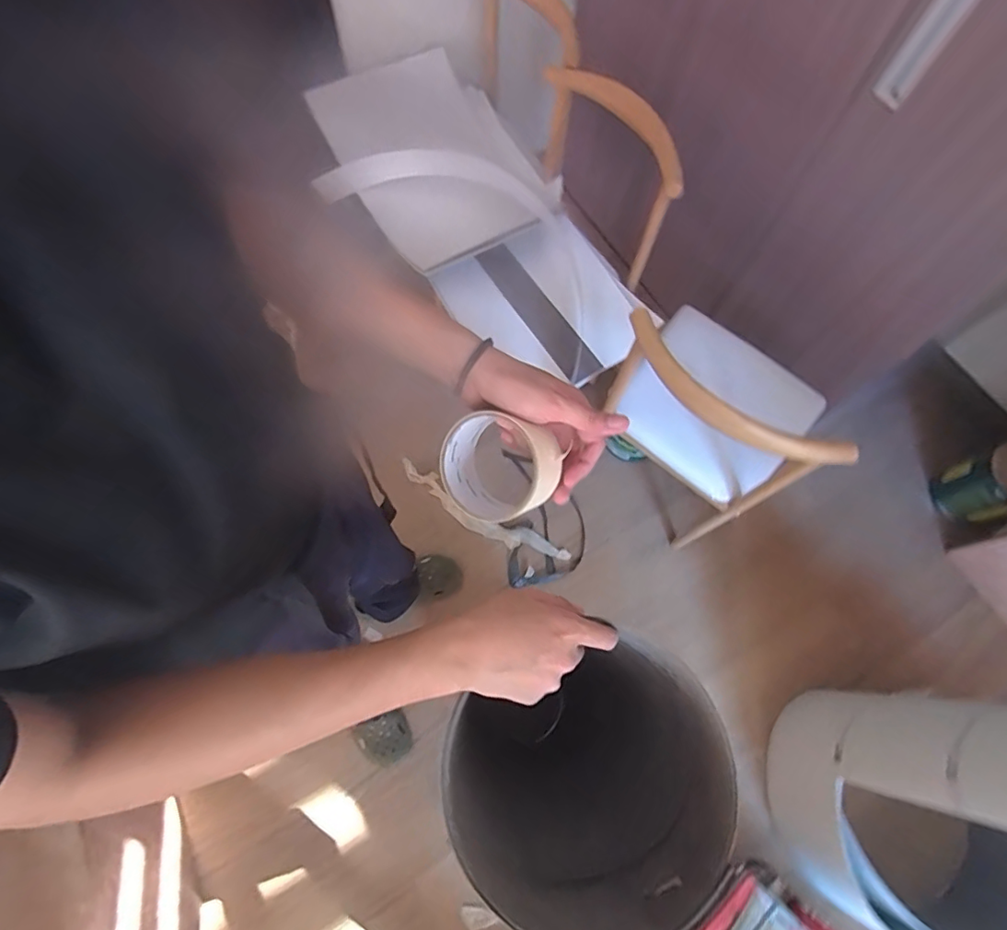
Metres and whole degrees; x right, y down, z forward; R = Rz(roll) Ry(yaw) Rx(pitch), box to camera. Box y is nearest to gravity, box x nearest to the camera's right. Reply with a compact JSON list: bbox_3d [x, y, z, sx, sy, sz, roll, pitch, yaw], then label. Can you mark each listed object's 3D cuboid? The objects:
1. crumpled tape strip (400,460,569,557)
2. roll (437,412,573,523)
[{"bbox_3d":[-0.064,0.139,1.398,0.504,0.033,0.076,28,70,8],"label":"crumpled tape strip"},{"bbox_3d":[-0.003,-0.003,0.416,0.096,0.044,0.095,4,99,24],"label":"roll"}]

